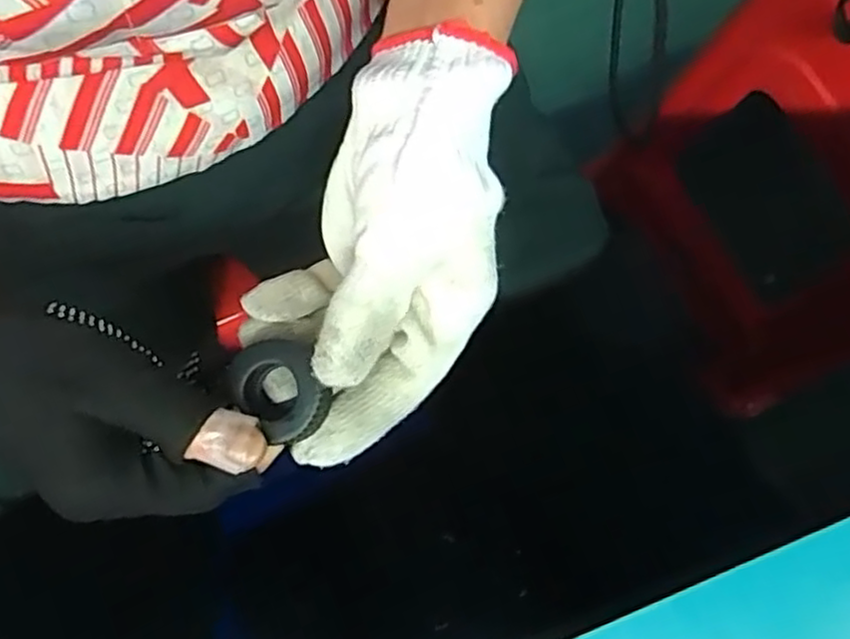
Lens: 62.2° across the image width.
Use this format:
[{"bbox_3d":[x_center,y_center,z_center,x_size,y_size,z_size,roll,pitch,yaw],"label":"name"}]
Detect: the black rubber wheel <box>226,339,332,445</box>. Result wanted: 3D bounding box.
[{"bbox_3d":[-0.053,0.027,0.258,0.028,0.020,0.036,-28,79,-5],"label":"black rubber wheel"}]

